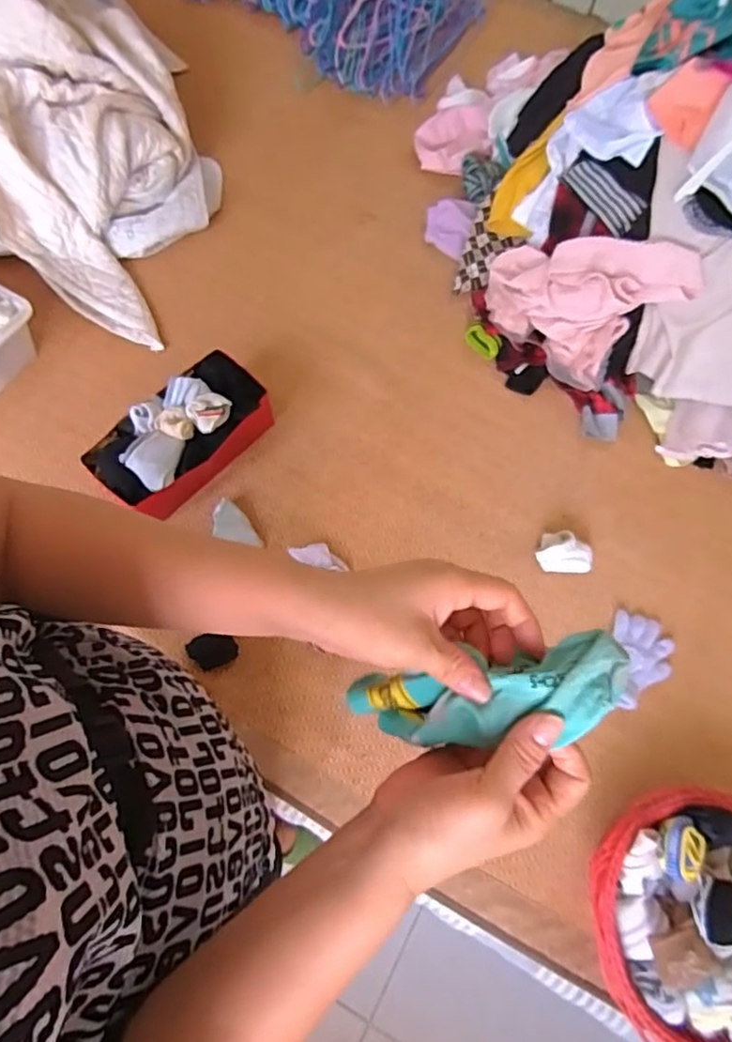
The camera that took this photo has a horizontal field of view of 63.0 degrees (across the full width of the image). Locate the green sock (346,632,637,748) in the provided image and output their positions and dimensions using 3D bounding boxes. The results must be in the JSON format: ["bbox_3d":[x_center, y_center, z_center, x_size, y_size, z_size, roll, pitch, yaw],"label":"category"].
[{"bbox_3d":[0.068,0.105,0.352,0.163,0.021,0.051,-18,66,25],"label":"green sock"}]

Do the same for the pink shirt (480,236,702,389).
[{"bbox_3d":[0.355,-0.377,1.026,0.313,0.186,0.190,32,70,10],"label":"pink shirt"}]

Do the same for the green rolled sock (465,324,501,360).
[{"bbox_3d":[0.214,-0.327,1.092,0.038,0.027,0.068,-40,75,-16],"label":"green rolled sock"}]

